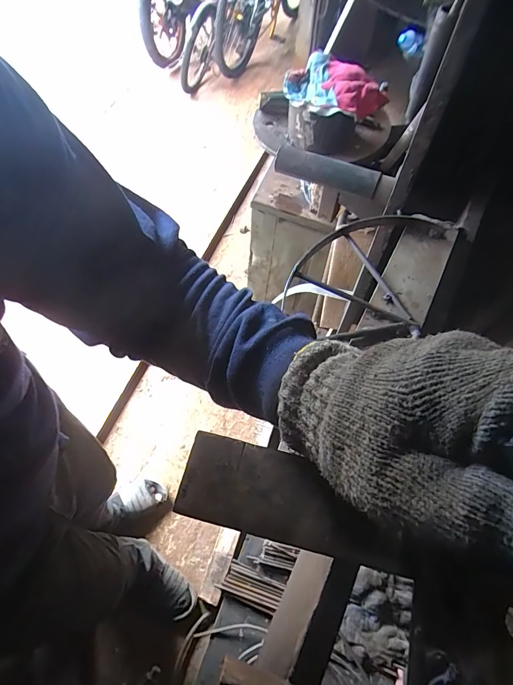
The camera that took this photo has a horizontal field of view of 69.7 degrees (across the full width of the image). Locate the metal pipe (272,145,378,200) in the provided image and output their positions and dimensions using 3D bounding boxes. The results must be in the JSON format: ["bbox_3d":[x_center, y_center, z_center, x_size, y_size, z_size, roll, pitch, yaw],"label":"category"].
[{"bbox_3d":[0.090,-0.222,0.481,0.132,0.036,0.030,15,61,7],"label":"metal pipe"}]

